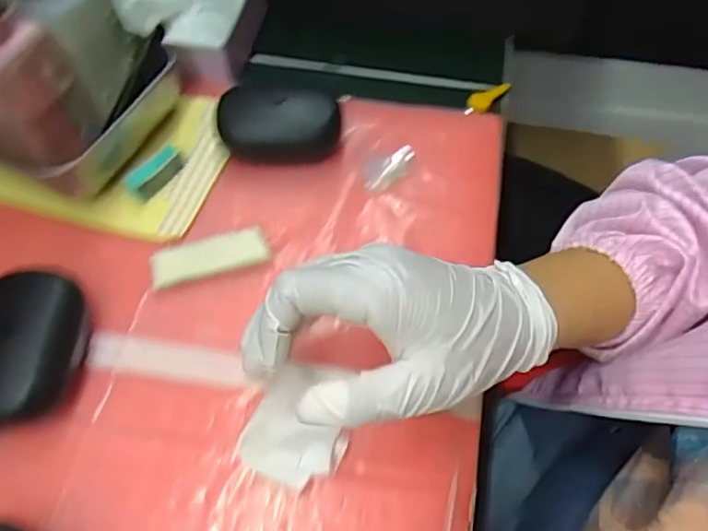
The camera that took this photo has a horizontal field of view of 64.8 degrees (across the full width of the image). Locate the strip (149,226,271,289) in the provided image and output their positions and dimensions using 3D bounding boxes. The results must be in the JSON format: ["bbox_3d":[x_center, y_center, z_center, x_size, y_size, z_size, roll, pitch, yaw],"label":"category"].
[{"bbox_3d":[-0.088,-0.007,0.340,0.068,0.008,0.024,-16,59,-9],"label":"strip"}]

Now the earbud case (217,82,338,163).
[{"bbox_3d":[-0.052,-0.097,0.379,0.080,0.035,0.045,2,58,2],"label":"earbud case"}]

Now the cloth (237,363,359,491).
[{"bbox_3d":[-0.027,0.081,0.294,0.050,0.009,0.066,20,61,12],"label":"cloth"}]

